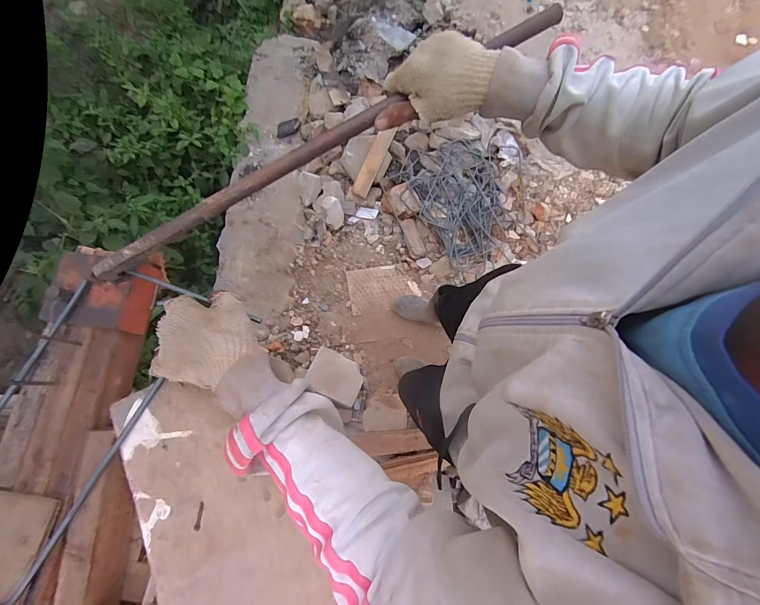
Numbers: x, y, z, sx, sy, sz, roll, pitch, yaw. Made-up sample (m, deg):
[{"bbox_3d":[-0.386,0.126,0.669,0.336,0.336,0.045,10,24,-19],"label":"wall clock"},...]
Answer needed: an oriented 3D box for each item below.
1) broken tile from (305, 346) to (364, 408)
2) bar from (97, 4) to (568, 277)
[{"bbox_3d":[-0.159,0.267,1.265,0.197,0.010,0.154,31,60,-10],"label":"broken tile"},{"bbox_3d":[-0.051,-0.200,0.417,0.631,0.019,0.019,-31,76,-3],"label":"bar"}]

